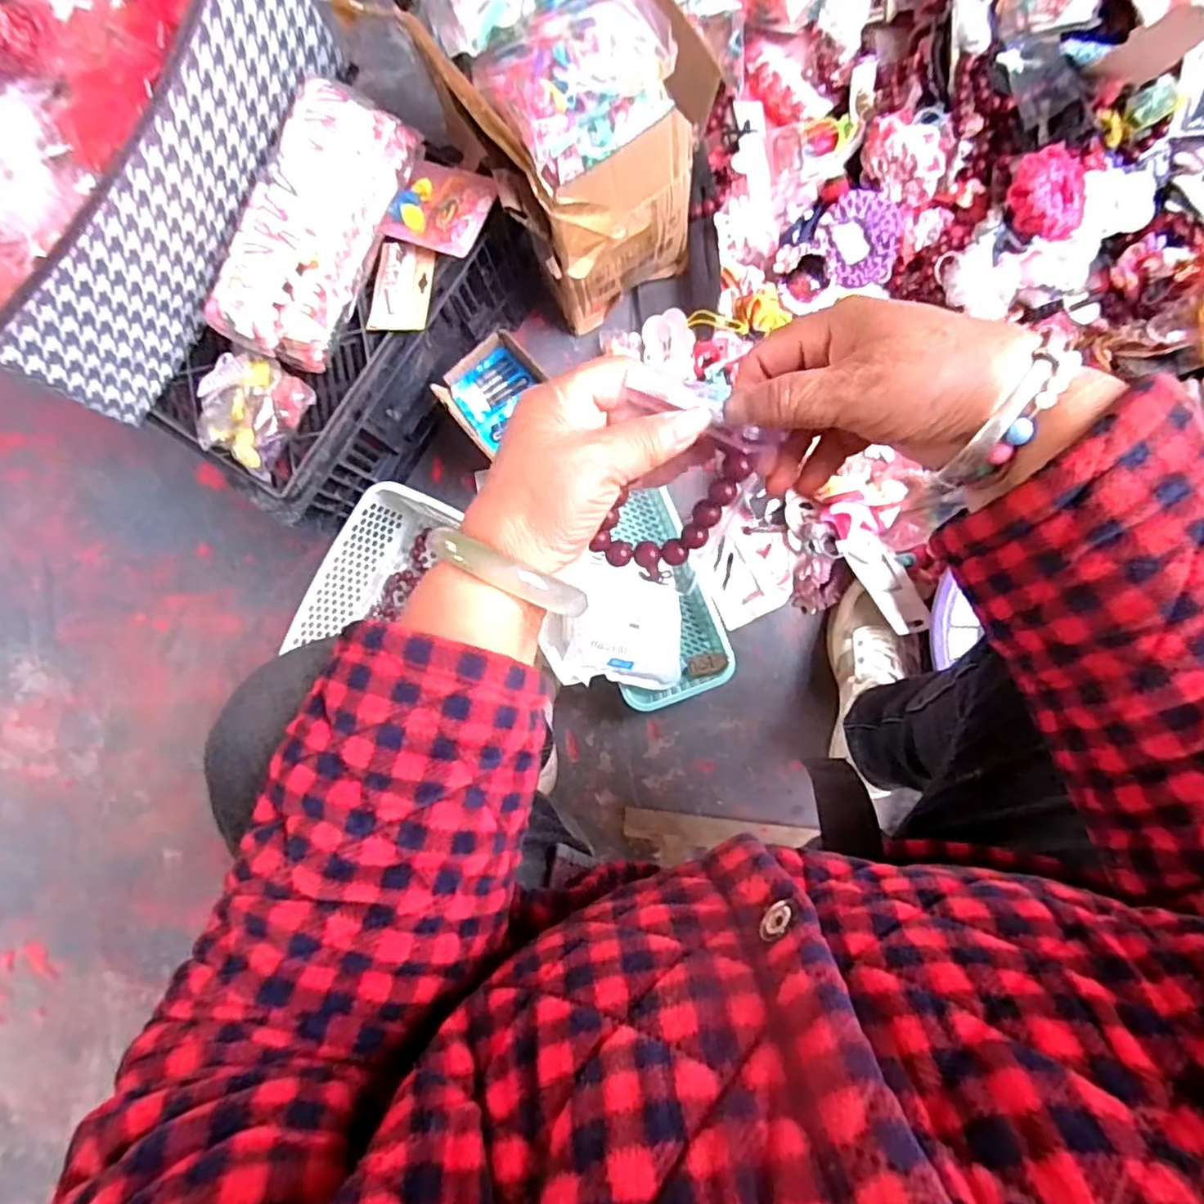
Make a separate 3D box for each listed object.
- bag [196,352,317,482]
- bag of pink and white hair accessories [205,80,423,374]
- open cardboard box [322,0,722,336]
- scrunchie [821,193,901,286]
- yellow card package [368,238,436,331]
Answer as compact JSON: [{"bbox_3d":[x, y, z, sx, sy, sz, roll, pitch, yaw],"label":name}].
[{"bbox_3d":[-0.326,-0.178,0.590,0.106,0.048,0.098,34,90,6],"label":"bag"},{"bbox_3d":[-0.252,-0.326,0.564,0.096,0.076,0.236,26,90,6],"label":"bag of pink and white hair accessories"},{"bbox_3d":[-0.012,-0.421,0.627,0.193,0.301,0.174,-32,85,3],"label":"open cardboard box"},{"bbox_3d":[0.302,-0.422,0.735,0.084,0.025,0.095,-15,86,4],"label":"scrunchie"},{"bbox_3d":[-0.189,-0.297,0.601,0.054,0.009,0.083,8,88,5],"label":"yellow card package"}]

